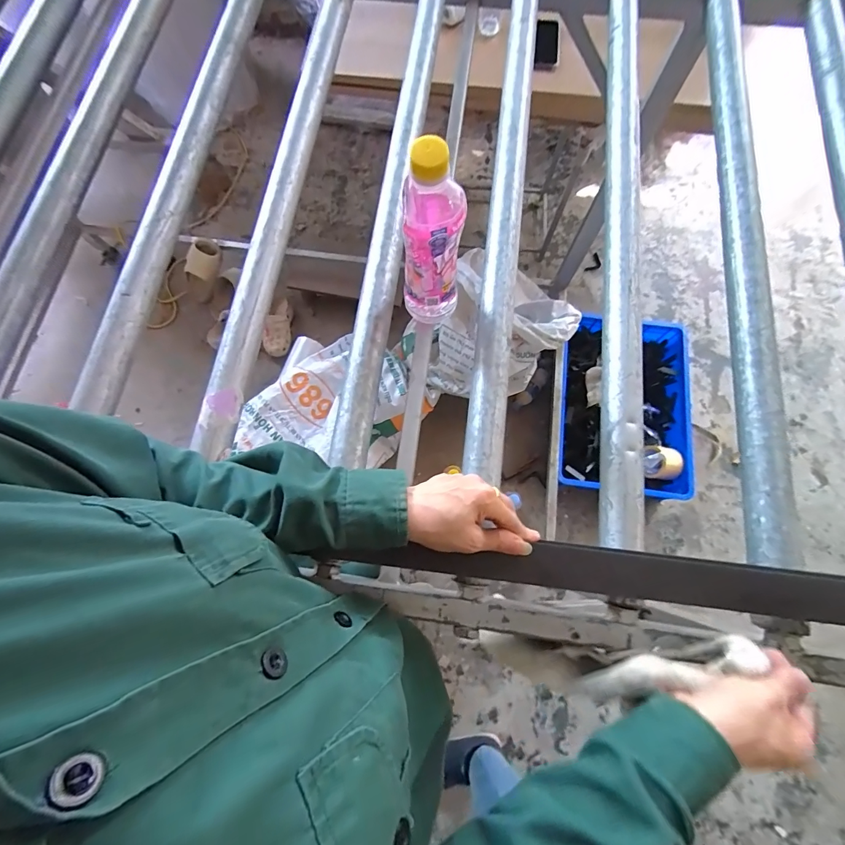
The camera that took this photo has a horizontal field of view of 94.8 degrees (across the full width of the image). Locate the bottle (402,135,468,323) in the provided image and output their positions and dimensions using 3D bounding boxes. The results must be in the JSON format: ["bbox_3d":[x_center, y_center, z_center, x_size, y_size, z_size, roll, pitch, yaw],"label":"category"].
[{"bbox_3d":[0.010,-0.174,0.383,0.056,0.206,0.060,2,76,1],"label":"bottle"}]

